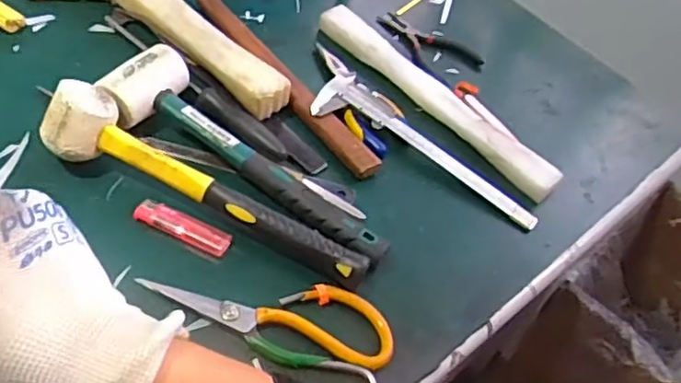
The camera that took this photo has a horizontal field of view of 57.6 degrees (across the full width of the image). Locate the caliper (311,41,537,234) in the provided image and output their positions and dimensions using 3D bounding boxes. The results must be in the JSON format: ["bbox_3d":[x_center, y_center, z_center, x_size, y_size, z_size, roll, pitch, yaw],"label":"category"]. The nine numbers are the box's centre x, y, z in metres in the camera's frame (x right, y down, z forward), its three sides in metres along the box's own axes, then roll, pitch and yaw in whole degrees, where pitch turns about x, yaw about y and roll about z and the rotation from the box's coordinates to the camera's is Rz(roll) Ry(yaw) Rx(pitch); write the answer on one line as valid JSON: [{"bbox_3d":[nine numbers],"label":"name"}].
[{"bbox_3d":[0.052,-0.046,0.567,0.074,0.018,0.268,-33,64,-31],"label":"caliper"}]

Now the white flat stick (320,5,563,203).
[{"bbox_3d":[0.090,-0.096,0.608,0.033,0.019,0.289,-32,64,-30],"label":"white flat stick"}]

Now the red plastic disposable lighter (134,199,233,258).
[{"bbox_3d":[-0.124,0.029,0.488,0.078,0.015,0.019,21,55,9],"label":"red plastic disposable lighter"}]

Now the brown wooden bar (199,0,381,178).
[{"bbox_3d":[-0.057,-0.112,0.602,0.028,0.016,0.279,-26,61,-28],"label":"brown wooden bar"}]

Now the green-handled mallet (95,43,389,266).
[{"bbox_3d":[-0.088,-0.024,0.509,0.278,0.045,0.078,39,55,19],"label":"green-handled mallet"}]

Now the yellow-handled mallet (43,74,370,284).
[{"bbox_3d":[-0.105,-0.009,0.487,0.280,0.061,0.057,22,51,7],"label":"yellow-handled mallet"}]

